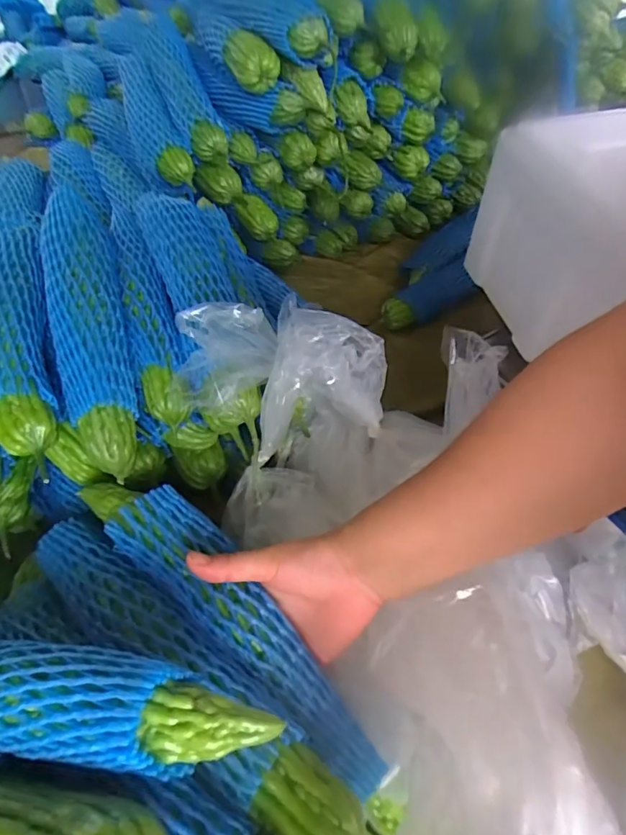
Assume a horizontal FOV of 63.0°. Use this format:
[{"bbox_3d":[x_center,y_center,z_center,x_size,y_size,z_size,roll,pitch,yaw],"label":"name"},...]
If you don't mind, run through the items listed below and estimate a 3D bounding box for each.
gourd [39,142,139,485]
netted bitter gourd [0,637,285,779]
[{"bbox_3d":[-0.196,-0.092,0.441,0.059,0.049,0.292,-12,70,-9],"label":"gourd"},{"bbox_3d":[-0.147,0.151,0.280,0.267,0.049,0.055,-5,51,21],"label":"netted bitter gourd"}]

